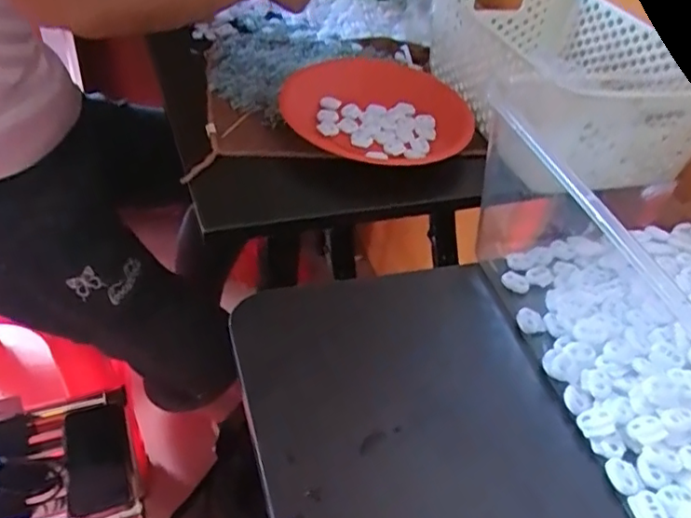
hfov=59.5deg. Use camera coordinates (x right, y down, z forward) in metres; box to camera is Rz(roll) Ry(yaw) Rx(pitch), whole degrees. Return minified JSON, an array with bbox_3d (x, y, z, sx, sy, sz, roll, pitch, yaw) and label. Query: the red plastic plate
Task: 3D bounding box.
[{"bbox_3d":[0.039,-0.173,0.678,0.204,0.032,0.204,4,40,-4],"label":"red plastic plate"}]

